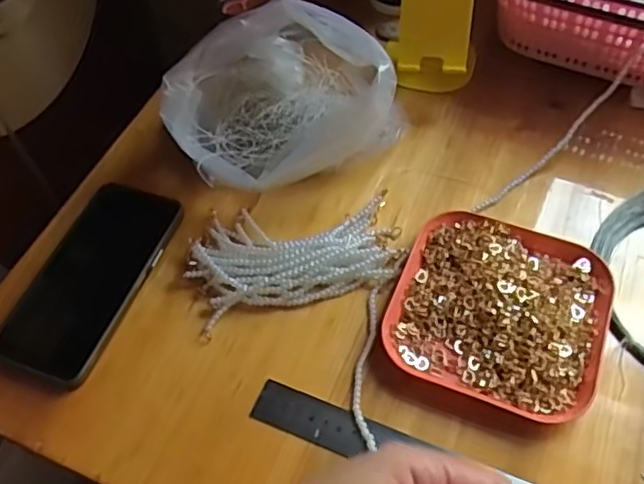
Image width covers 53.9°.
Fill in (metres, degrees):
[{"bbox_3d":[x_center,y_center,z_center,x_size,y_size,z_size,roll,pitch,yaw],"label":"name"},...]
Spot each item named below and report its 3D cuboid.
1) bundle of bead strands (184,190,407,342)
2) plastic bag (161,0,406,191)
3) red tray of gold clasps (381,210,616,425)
[{"bbox_3d":[-0.022,0.002,0.482,0.160,0.024,0.092,-18,58,-9],"label":"bundle of bead strands"},{"bbox_3d":[-0.023,-0.114,0.503,0.159,0.116,0.132,15,58,12],"label":"plastic bag"},{"bbox_3d":[0.126,0.046,0.448,0.142,0.023,0.138,19,59,14],"label":"red tray of gold clasps"}]

